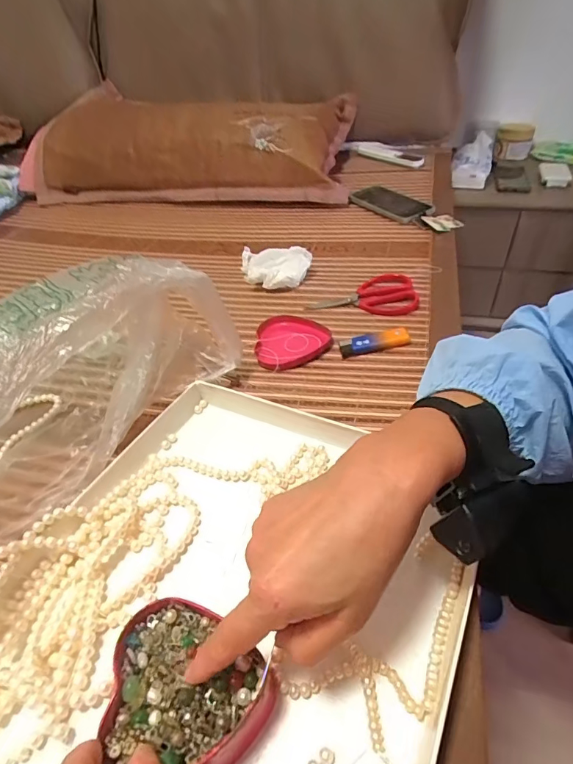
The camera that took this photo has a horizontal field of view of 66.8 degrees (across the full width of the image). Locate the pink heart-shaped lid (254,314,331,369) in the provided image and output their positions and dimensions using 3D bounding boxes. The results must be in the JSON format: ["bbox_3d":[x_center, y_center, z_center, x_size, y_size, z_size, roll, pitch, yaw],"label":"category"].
[{"bbox_3d":[0.008,-0.053,0.530,0.088,0.007,0.101,-3,43,3],"label":"pink heart-shaped lid"}]

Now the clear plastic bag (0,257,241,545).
[{"bbox_3d":[-0.221,0.011,0.386,0.200,0.144,0.319,20,47,23],"label":"clear plastic bag"}]

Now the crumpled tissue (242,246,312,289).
[{"bbox_3d":[-0.016,-0.184,0.669,0.099,0.032,0.132,-11,43,-6],"label":"crumpled tissue"}]

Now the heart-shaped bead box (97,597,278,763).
[{"bbox_3d":[-0.054,0.176,0.253,0.088,0.032,0.083,-6,43,-1],"label":"heart-shaped bead box"}]

